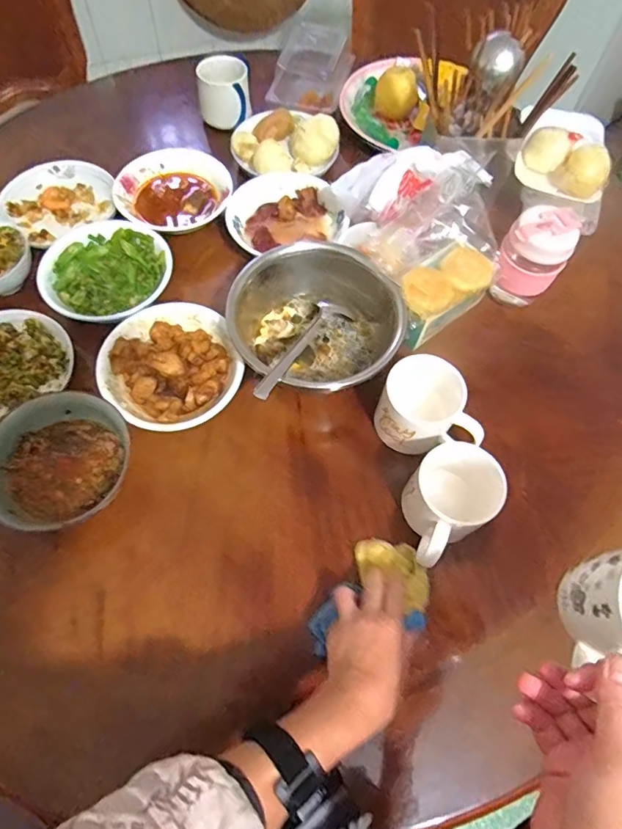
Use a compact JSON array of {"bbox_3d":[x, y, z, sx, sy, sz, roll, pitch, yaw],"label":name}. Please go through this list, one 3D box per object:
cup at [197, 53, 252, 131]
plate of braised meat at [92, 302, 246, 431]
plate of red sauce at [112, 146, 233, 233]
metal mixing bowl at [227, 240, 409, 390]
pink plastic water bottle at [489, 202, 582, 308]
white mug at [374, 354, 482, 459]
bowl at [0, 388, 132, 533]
[{"bbox_3d":[-0.150,-0.553,0.861,0.093,0.095,0.084,-5,64,-6],"label":"cup"},{"bbox_3d":[-0.177,-0.059,0.623,0.165,0.040,0.175,1,63,-3],"label":"plate of braised meat"},{"bbox_3d":[-0.209,-0.339,0.767,0.165,0.048,0.172,1,63,-3],"label":"plate of red sauce"},{"bbox_3d":[0.007,-0.116,0.643,0.214,0.088,0.207,18,64,6],"label":"metal mixing bowl"},{"bbox_3d":[0.296,-0.207,0.682,0.087,0.129,0.090,26,65,10],"label":"pink plastic water bottle"},{"bbox_3d":[0.139,0.003,0.597,0.128,0.098,0.089,42,68,16],"label":"white mug"},{"bbox_3d":[-0.285,0.053,0.564,0.147,0.053,0.153,1,63,-3],"label":"bowl"}]

